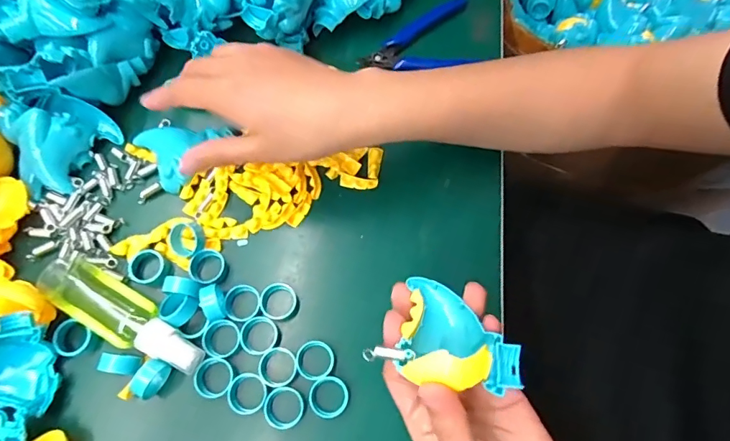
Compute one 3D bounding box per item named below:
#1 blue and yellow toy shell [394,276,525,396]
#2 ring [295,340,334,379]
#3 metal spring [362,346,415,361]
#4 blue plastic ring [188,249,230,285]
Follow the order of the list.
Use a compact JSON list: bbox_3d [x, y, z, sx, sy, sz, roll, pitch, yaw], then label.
[{"bbox_3d":[0.054,0.062,0.242,0.063,0.029,0.055,10,72,4],"label":"blue and yellow toy shell"},{"bbox_3d":[-0.035,0.098,0.308,0.026,0.010,0.026,0,71,0],"label":"ring"},{"bbox_3d":[0.013,0.073,0.243,0.028,0.004,0.007,-1,71,6],"label":"metal spring"},{"bbox_3d":[-0.115,0.035,0.327,0.026,0.014,0.025,0,71,0],"label":"blue plastic ring"}]

